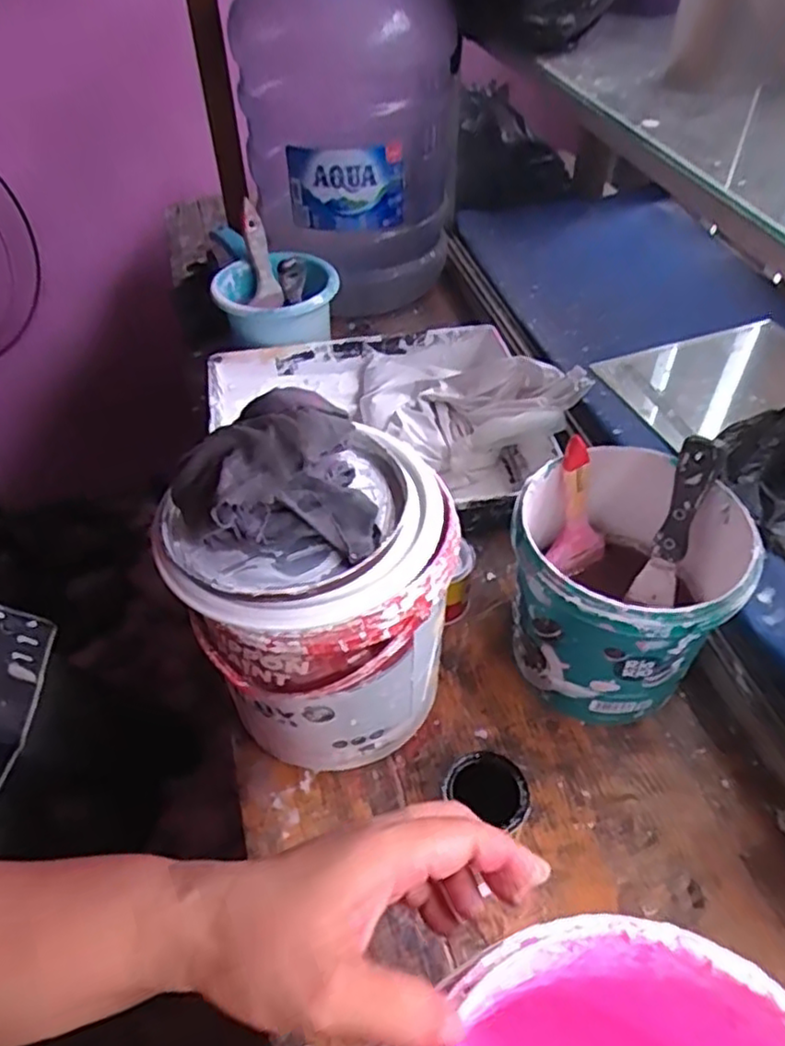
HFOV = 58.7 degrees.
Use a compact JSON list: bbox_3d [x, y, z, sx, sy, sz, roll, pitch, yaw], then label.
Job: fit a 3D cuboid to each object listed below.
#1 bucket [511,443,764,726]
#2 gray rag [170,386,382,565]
[{"bbox_3d":[0.174,0.054,0.544,0.159,0.150,0.153,-2,46,2],"label":"bucket"},{"bbox_3d":[-0.069,-0.024,0.409,0.115,0.067,0.091,-16,48,-11],"label":"gray rag"}]

